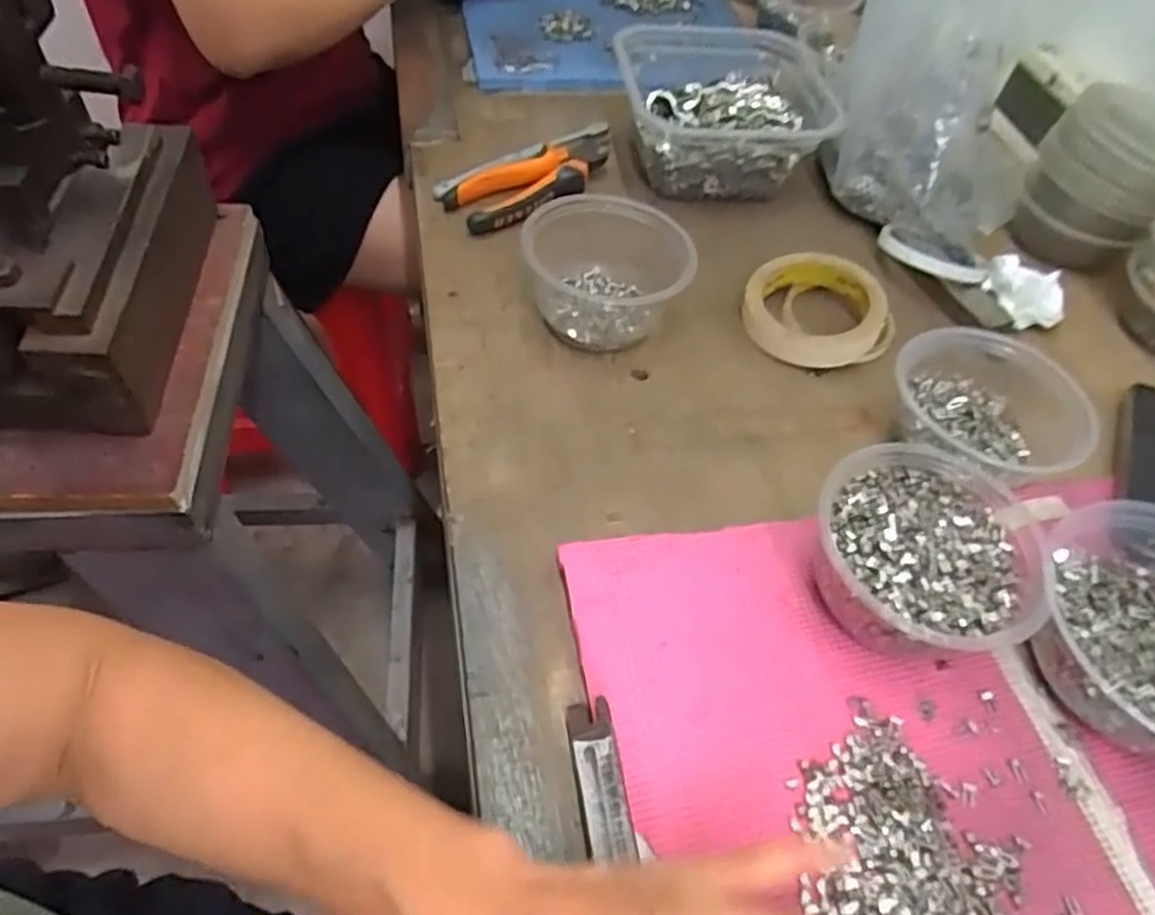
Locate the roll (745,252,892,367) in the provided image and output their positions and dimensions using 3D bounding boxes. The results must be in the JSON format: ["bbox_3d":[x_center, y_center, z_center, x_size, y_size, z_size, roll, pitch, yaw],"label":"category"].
[{"bbox_3d":[0.172,-0.108,0.558,0.095,0.031,0.090,4,53,-5],"label":"roll"}]

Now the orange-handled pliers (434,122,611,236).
[{"bbox_3d":[-0.028,-0.236,0.636,0.175,0.026,0.074,-36,65,-29],"label":"orange-handled pliers"}]

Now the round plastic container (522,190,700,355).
[{"bbox_3d":[0.021,-0.125,0.533,0.108,0.067,0.105,4,53,-5],"label":"round plastic container"}]

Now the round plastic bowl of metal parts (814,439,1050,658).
[{"bbox_3d":[0.183,0.054,0.409,0.114,0.057,0.111,4,53,-5],"label":"round plastic bowl of metal parts"}]

